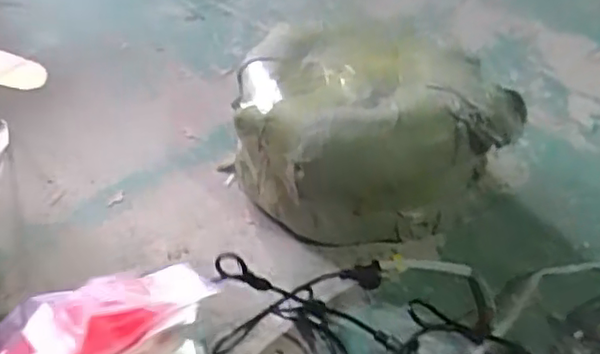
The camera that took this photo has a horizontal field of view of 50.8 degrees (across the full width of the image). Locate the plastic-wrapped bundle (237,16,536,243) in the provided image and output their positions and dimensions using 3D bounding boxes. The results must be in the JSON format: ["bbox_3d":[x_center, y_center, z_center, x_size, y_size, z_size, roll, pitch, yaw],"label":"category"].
[{"bbox_3d":[0.090,-0.059,0.824,0.343,0.184,0.258,-1,40,-3],"label":"plastic-wrapped bundle"}]

